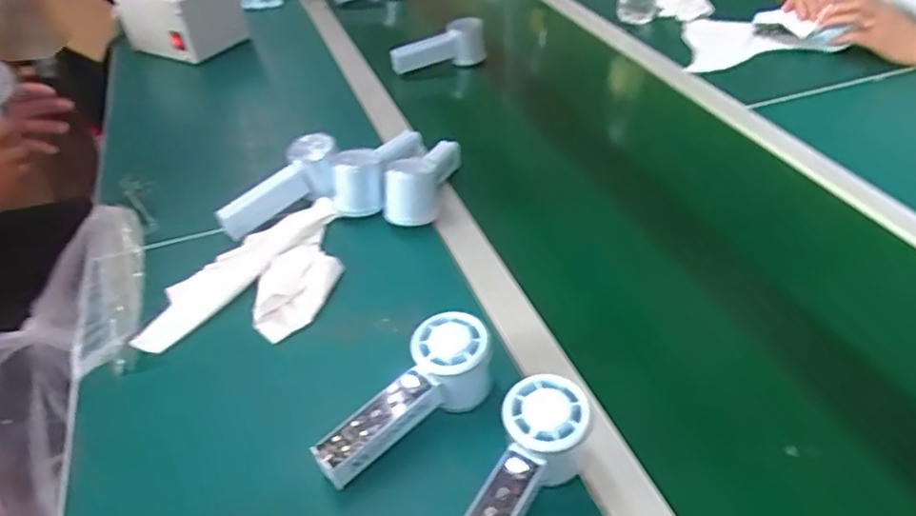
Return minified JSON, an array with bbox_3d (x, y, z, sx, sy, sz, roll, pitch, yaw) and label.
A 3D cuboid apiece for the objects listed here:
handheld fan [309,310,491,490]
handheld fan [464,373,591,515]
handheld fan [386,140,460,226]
[{"bbox_3d":[-0.036,0.109,0.481,0.152,0.062,0.050,-40,52,-17],"label":"handheld fan"},{"bbox_3d":[0.037,0.153,0.424,0.054,0.054,0.152,23,62,27],"label":"handheld fan"},{"bbox_3d":[-0.035,-0.098,0.717,0.055,0.058,0.146,11,41,14],"label":"handheld fan"}]

